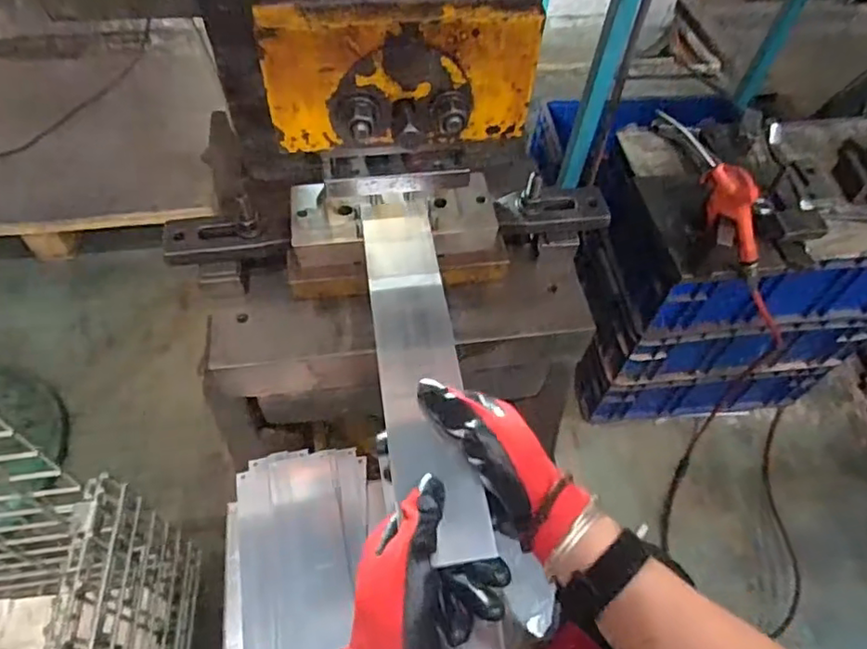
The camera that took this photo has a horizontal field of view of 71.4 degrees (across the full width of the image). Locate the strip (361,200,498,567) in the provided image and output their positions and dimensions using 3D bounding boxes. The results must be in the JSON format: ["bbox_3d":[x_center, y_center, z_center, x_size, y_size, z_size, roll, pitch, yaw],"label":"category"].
[{"bbox_3d":[-0.013,0.022,0.474,0.061,0.011,0.311,-7,58,-6],"label":"strip"}]

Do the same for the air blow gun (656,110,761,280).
[{"bbox_3d":[0.373,-0.166,0.767,0.031,0.072,0.259,-43,109,-28],"label":"air blow gun"}]

